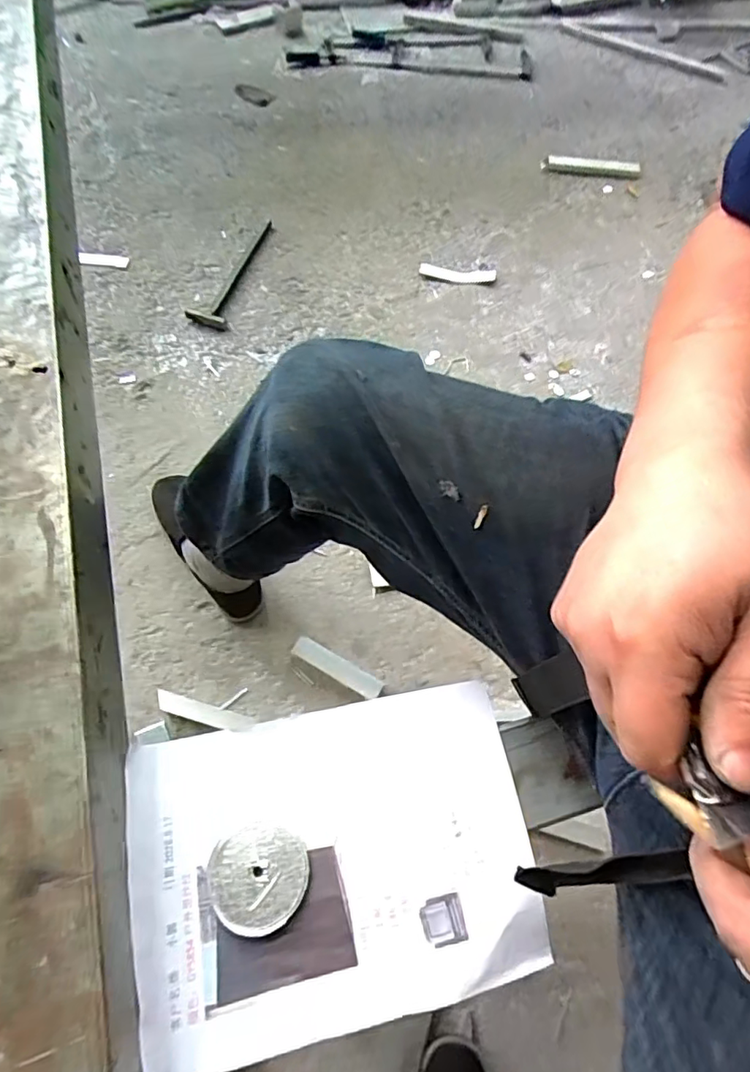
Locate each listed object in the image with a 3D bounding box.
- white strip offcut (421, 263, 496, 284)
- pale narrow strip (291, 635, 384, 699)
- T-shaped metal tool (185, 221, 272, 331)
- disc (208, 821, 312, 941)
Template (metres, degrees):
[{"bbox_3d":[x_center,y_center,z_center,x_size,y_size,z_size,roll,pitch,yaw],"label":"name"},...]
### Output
[{"bbox_3d":[0.182,-0.575,1.212,0.166,0.016,0.037,3,66,2],"label":"white strip offcut"},{"bbox_3d":[-0.055,0.193,0.806,0.141,0.011,0.030,28,68,10],"label":"pale narrow strip"},{"bbox_3d":[-0.306,-0.556,1.155,0.085,0.022,0.309,14,67,6],"label":"T-shaped metal tool"},{"bbox_3d":[-0.086,0.249,0.403,0.069,0.007,0.069,1,66,-1],"label":"disc"}]

